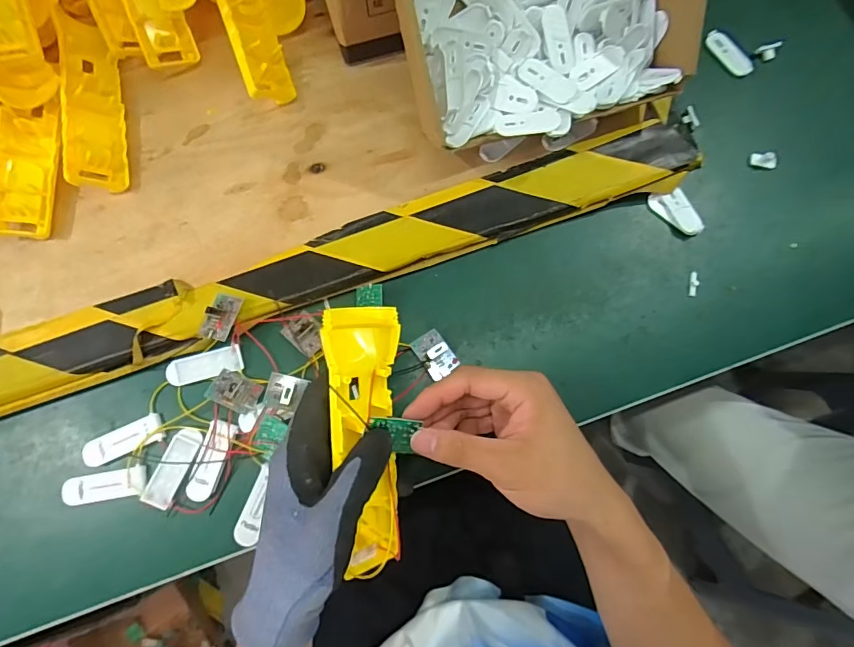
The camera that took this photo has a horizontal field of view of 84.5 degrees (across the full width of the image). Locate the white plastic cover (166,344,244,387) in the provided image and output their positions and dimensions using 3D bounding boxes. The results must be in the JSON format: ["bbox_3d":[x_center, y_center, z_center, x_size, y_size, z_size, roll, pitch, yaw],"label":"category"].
[{"bbox_3d":[-0.173,0.033,0.365,0.056,0.004,0.021,-14,78,-3],"label":"white plastic cover"}]

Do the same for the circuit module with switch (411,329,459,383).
[{"bbox_3d":[0.006,0.024,0.366,0.024,0.016,0.033,-32,80,-6],"label":"circuit module with switch"}]

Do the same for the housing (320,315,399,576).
[{"bbox_3d":[-0.039,0.073,0.295,0.049,0.027,0.167,-9,100,-44],"label":"housing"}]

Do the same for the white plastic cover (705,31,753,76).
[{"bbox_3d":[0.278,-0.248,0.433,0.015,0.008,0.055,-25,70,-5],"label":"white plastic cover"}]

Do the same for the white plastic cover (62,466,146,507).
[{"bbox_3d":[-0.237,0.120,0.348,0.057,0.009,0.020,-10,78,-2],"label":"white plastic cover"}]

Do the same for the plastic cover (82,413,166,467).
[{"bbox_3d":[-0.228,0.089,0.355,0.059,0.010,0.021,-24,79,-5],"label":"plastic cover"}]

